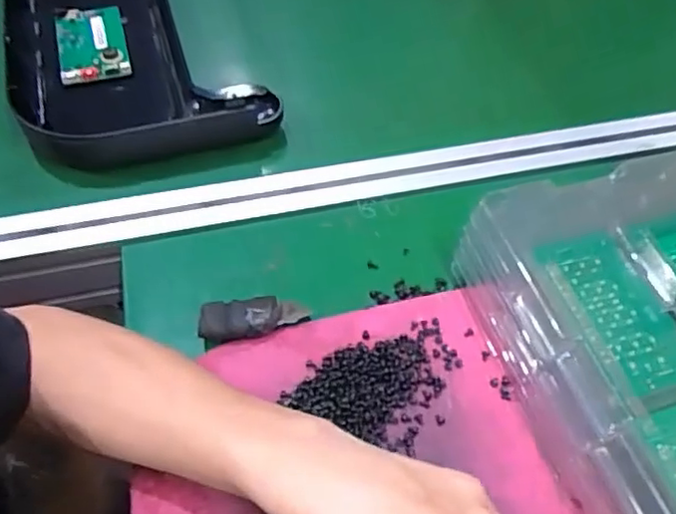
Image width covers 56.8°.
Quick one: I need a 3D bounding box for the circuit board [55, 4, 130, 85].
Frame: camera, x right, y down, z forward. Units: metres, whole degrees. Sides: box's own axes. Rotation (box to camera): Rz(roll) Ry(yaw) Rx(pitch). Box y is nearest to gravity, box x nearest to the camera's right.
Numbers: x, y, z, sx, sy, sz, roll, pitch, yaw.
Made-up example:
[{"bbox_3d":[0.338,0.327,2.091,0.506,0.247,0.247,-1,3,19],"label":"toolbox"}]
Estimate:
[{"bbox_3d":[-0.235,-0.206,0.598,0.062,0.013,0.109,-14,57,-12],"label":"circuit board"}]

